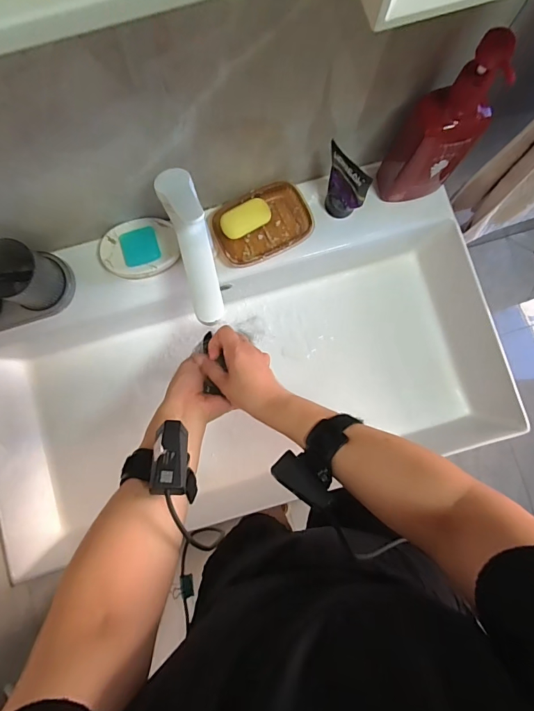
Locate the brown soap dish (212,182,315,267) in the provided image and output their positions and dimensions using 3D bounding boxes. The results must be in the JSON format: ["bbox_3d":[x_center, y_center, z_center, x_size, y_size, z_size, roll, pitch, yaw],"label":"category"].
[{"bbox_3d":[-0.006,-0.198,0.615,0.147,0.020,0.101,-24,85,-3],"label":"brown soap dish"}]

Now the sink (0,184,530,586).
[{"bbox_3d":[-0.047,0.022,0.667,0.785,0.128,0.413,-13,84,-2],"label":"sink"}]

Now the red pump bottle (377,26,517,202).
[{"bbox_3d":[0.215,-0.275,0.505,0.096,0.243,0.063,28,85,3],"label":"red pump bottle"}]

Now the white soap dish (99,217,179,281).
[{"bbox_3d":[-0.191,-0.160,0.605,0.114,0.017,0.082,-11,84,-1],"label":"white soap dish"}]

